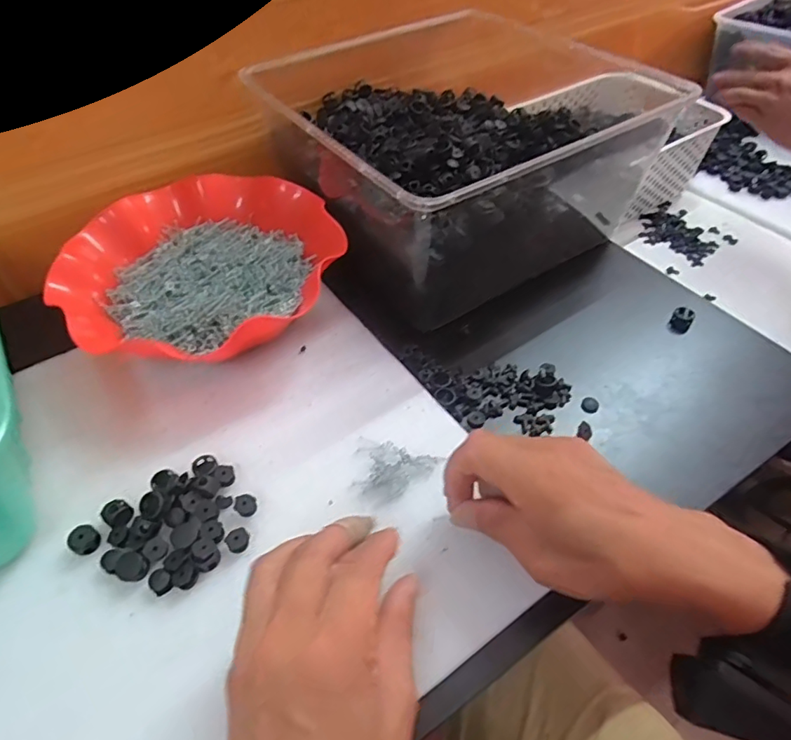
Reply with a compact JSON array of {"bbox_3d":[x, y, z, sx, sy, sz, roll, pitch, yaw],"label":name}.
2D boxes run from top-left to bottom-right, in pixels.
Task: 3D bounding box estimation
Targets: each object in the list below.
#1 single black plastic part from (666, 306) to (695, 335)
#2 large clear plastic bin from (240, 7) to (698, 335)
[{"bbox_3d":[0.246,-0.043,0.451,0.017,0.017,0.017,25,55,22],"label":"single black plastic part"},{"bbox_3d":[0.047,-0.218,0.516,0.302,0.129,0.338,-27,53,-19],"label":"large clear plastic bin"}]

